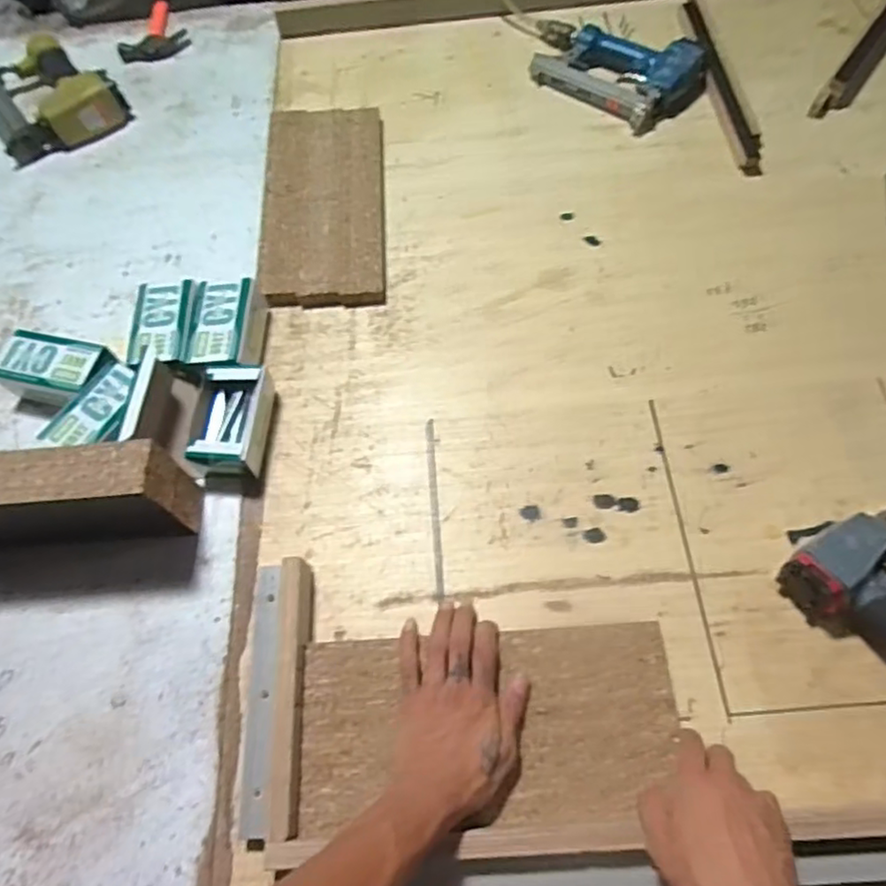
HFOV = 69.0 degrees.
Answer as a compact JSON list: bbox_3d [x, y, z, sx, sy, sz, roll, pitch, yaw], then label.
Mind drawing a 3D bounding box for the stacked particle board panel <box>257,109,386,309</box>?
[{"bbox_3d":[-0.150,-0.305,0.813,0.149,0.024,0.309,-3,64,2],"label":"stacked particle board panel"}]

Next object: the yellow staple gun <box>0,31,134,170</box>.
[{"bbox_3d":[-0.572,-0.507,0.914,0.177,0.065,0.226,-33,67,-12],"label":"yellow staple gun"}]

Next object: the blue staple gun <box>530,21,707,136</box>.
[{"bbox_3d":[0.228,-0.508,0.870,0.226,0.057,0.130,33,70,17],"label":"blue staple gun"}]

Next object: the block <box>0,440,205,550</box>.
[{"bbox_3d":[-0.400,0.058,0.600,0.312,0.124,0.065,-8,64,-1],"label":"block"}]

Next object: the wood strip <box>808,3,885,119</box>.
[{"bbox_3d":[0.593,-0.553,0.874,0.043,0.042,0.344,33,70,17],"label":"wood strip"}]

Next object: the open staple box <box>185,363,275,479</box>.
[{"bbox_3d":[-0.220,-0.019,0.672,0.072,0.056,0.117,-4,64,1],"label":"open staple box"}]

